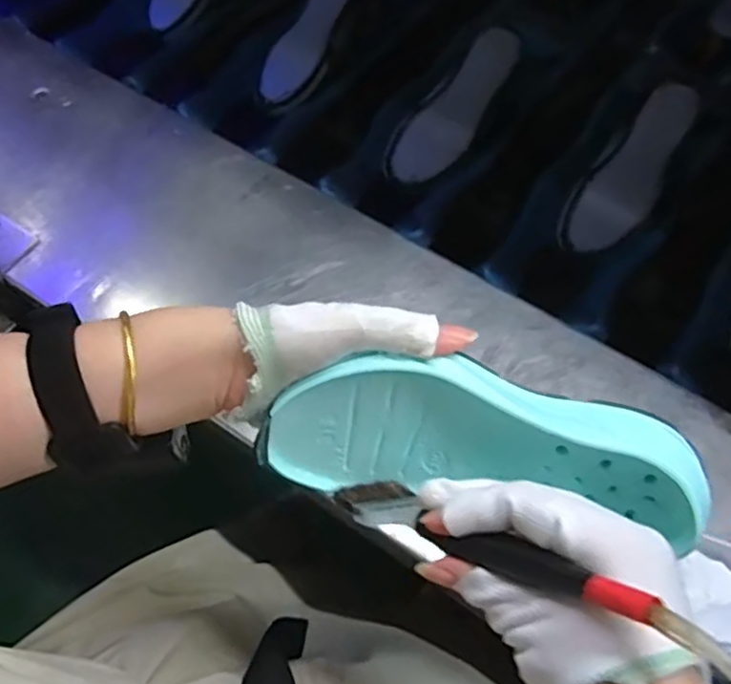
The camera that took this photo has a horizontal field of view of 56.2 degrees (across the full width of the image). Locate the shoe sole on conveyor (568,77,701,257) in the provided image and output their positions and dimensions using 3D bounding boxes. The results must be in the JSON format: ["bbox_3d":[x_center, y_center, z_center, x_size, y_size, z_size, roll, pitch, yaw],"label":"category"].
[{"bbox_3d":[0.264,-0.169,0.671,0.058,0.011,0.183,34,92,17],"label":"shoe sole on conveyor"}]

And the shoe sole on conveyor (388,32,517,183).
[{"bbox_3d":[0.096,-0.243,0.711,0.060,0.010,0.184,37,90,18],"label":"shoe sole on conveyor"}]

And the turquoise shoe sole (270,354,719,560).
[{"bbox_3d":[0.057,0.053,0.338,0.204,0.079,0.036,12,30,4],"label":"turquoise shoe sole"}]

